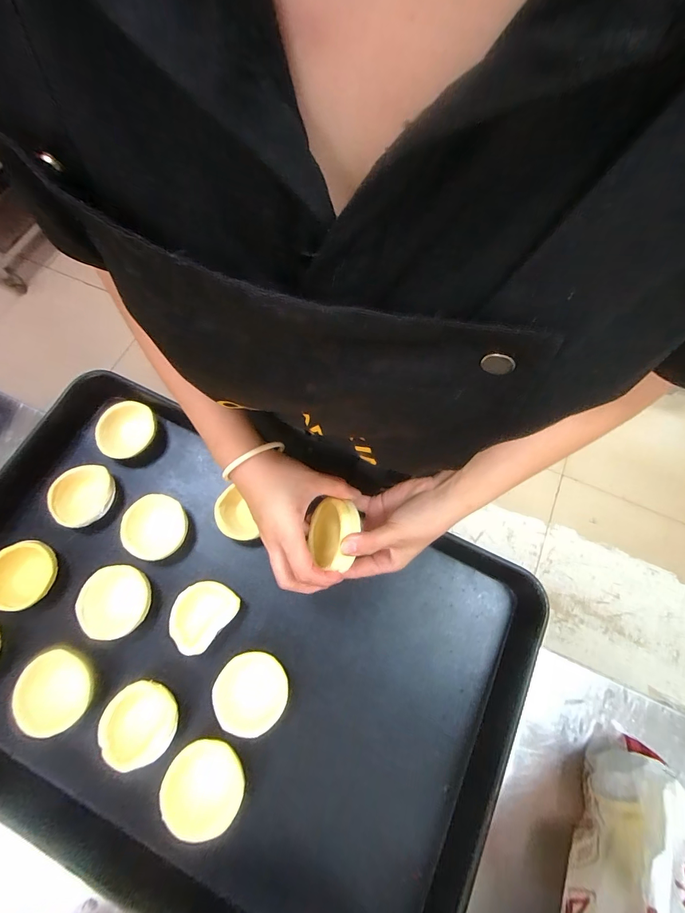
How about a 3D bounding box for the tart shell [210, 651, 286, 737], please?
[{"bbox_3d":[-0.090,0.237,0.379,0.069,0.025,0.069,-2,70,-1],"label":"tart shell"}]

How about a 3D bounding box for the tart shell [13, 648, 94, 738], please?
[{"bbox_3d":[-0.278,0.228,0.365,0.059,0.025,0.072,1,70,1],"label":"tart shell"}]

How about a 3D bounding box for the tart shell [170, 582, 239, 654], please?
[{"bbox_3d":[-0.149,0.168,0.404,0.056,0.028,0.070,38,74,13],"label":"tart shell"}]

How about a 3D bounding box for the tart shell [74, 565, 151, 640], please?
[{"bbox_3d":[-0.237,0.153,0.398,0.065,0.028,0.069,0,70,0],"label":"tart shell"}]

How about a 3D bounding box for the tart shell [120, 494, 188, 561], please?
[{"bbox_3d":[-0.211,0.082,0.431,0.068,0.029,0.069,0,70,0],"label":"tart shell"}]

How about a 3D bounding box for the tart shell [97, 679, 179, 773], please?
[{"bbox_3d":[-0.197,0.261,0.370,0.067,0.025,0.069,0,70,0],"label":"tart shell"}]

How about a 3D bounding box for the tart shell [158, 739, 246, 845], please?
[{"bbox_3d":[-0.129,0.309,0.354,0.070,0.027,0.069,0,70,0],"label":"tart shell"}]

